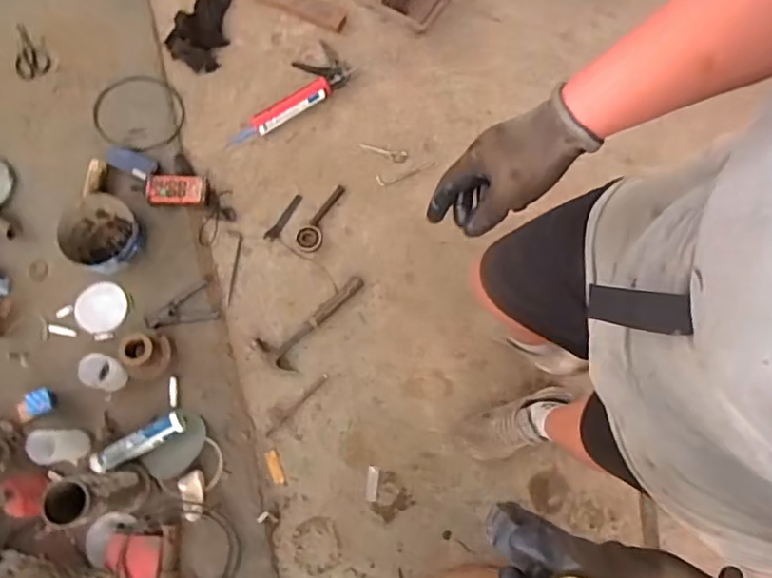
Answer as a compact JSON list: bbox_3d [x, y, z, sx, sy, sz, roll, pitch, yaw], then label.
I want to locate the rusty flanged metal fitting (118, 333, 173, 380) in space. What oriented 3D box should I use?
[{"bbox_3d":[-0.576,0.150,1.348,0.116,0.098,0.120,-8,72,-4],"label":"rusty flanged metal fitting"}]

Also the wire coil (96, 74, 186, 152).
[{"bbox_3d":[-0.717,-0.509,1.631,0.275,0.016,0.254,-1,68,2],"label":"wire coil"}]

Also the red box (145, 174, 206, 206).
[{"bbox_3d":[-0.562,-0.265,1.516,0.173,0.040,0.086,-2,72,-2],"label":"red box"}]

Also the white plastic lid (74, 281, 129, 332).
[{"bbox_3d":[-0.719,0.046,1.425,0.128,0.008,0.129,4,71,1],"label":"white plastic lid"}]

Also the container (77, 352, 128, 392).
[{"bbox_3d":[-0.664,0.198,1.333,0.087,0.082,0.074,15,72,5],"label":"container"}]

